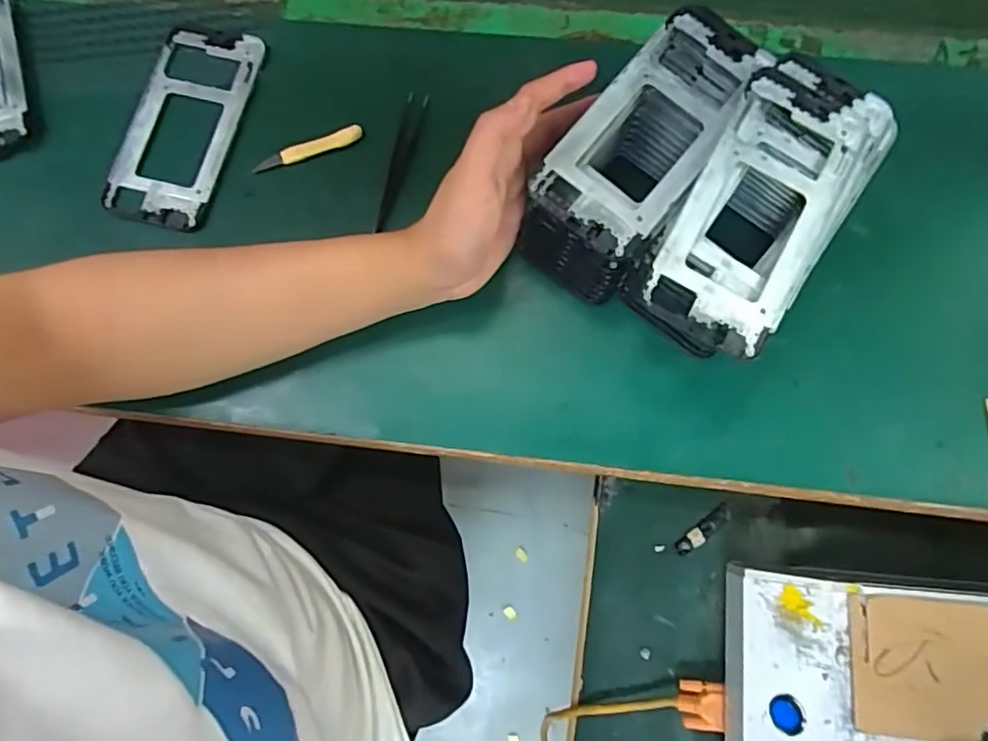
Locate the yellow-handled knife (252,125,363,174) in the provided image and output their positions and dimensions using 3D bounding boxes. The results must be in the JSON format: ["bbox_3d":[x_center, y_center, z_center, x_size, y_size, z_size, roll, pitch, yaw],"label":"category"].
[{"bbox_3d":[-0.131,-0.155,0.428,0.078,0.007,0.010,-20,79,-2],"label":"yellow-handled knife"}]

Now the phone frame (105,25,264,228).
[{"bbox_3d":[-0.223,-0.178,0.440,0.075,0.010,0.154,14,80,4],"label":"phone frame"}]

